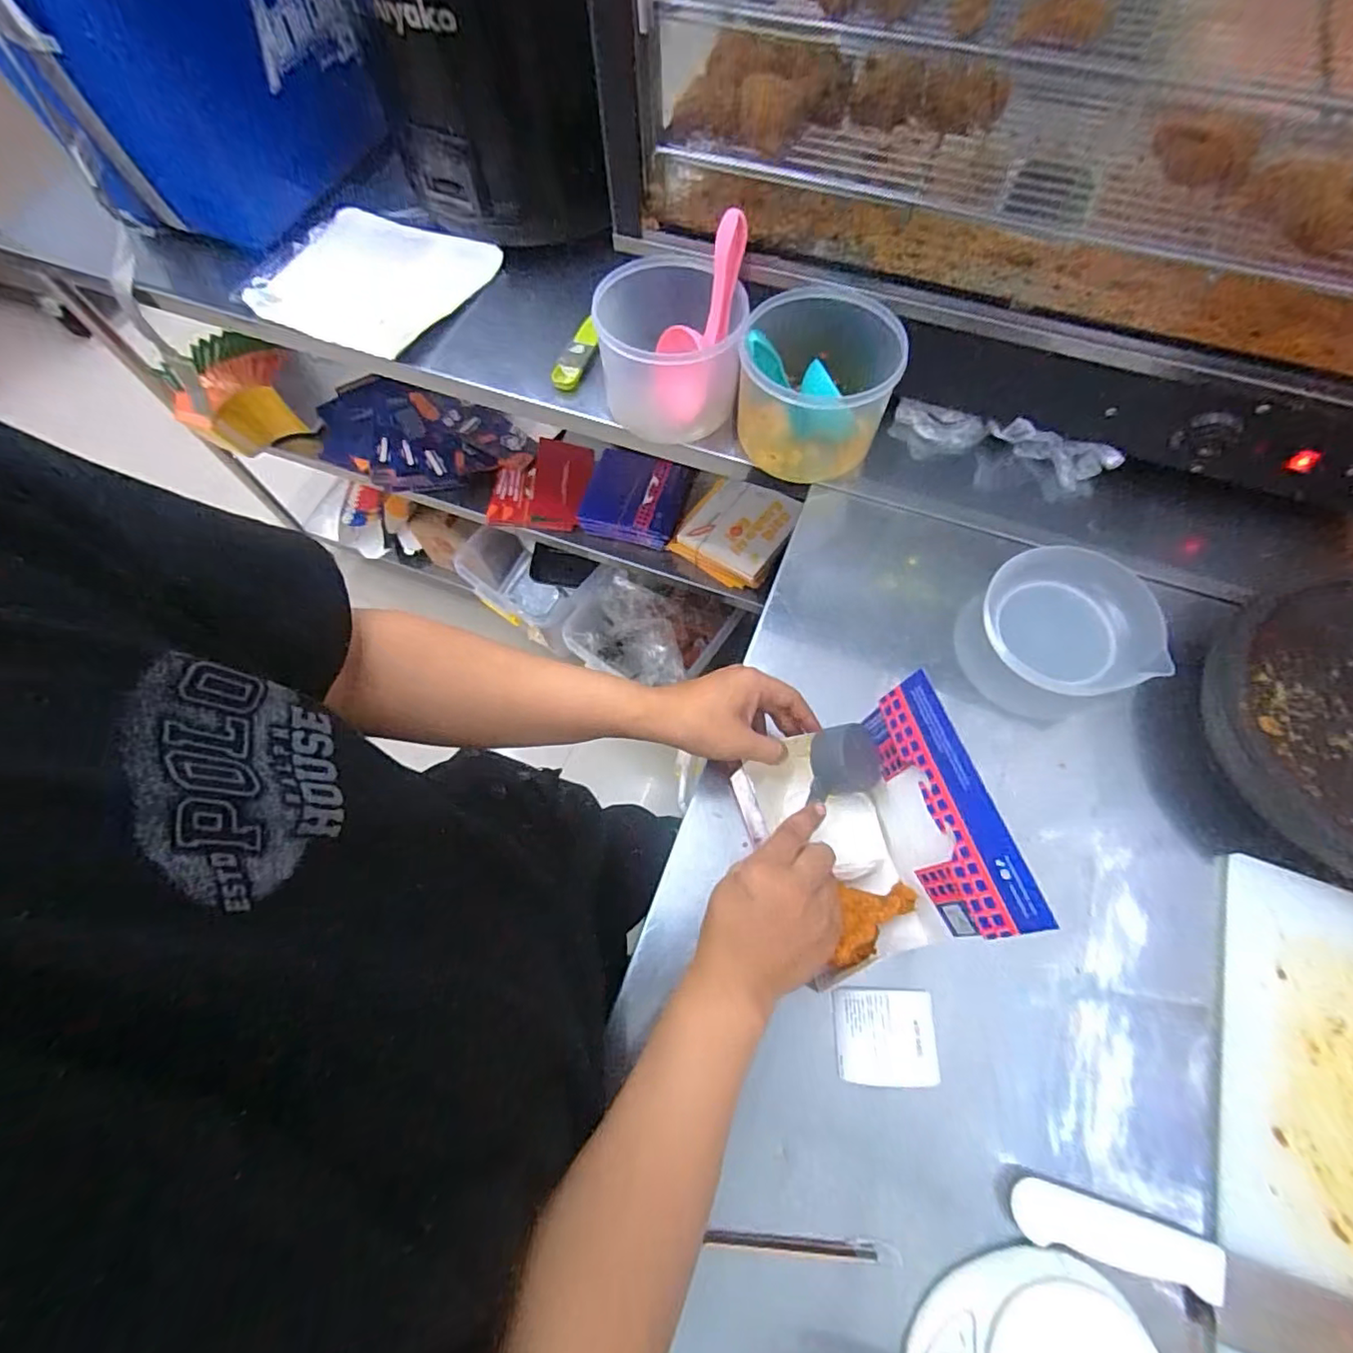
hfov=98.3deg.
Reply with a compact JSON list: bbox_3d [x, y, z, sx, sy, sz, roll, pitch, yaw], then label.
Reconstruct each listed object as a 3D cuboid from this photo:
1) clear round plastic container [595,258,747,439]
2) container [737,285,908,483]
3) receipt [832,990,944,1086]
[{"bbox_3d":[-0.002,-0.382,0.690,0.152,0.132,0.151,0,67,1],"label":"clear round plastic container"},{"bbox_3d":[0.154,-0.321,0.655,0.159,0.135,0.158,11,68,6],"label":"container"},{"bbox_3d":[0.164,0.283,0.459,0.077,0.010,0.064,-1,67,3],"label":"receipt"}]

